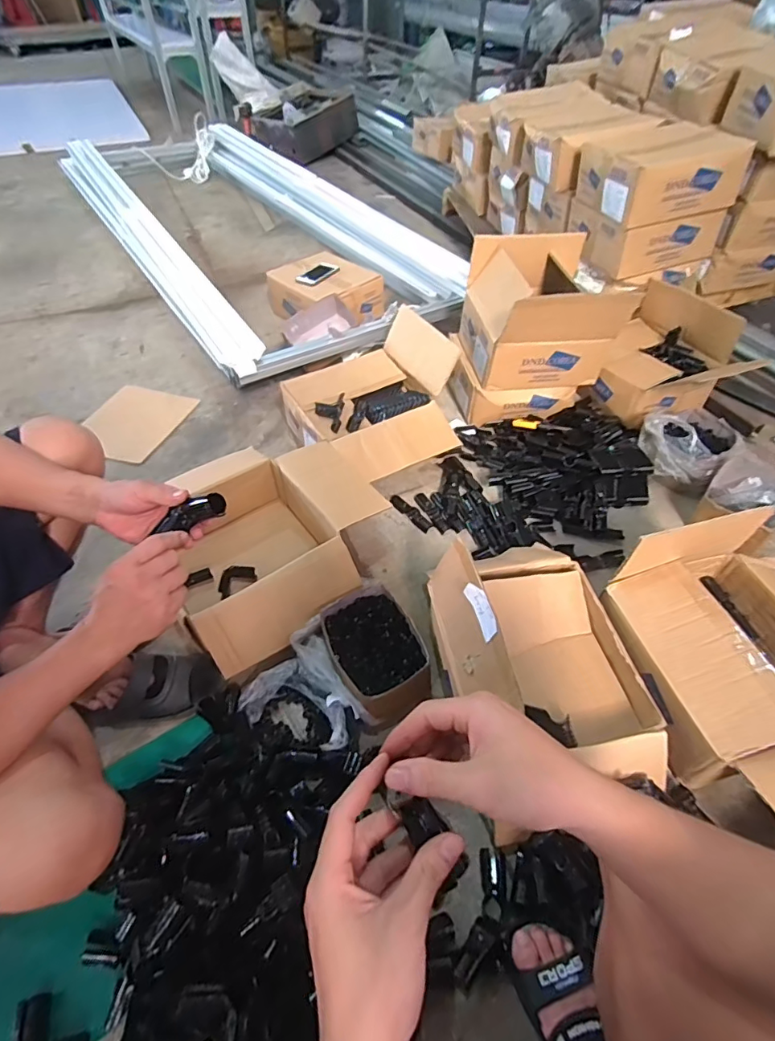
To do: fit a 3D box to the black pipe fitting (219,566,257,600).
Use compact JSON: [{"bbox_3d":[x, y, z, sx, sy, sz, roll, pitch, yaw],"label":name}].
[{"bbox_3d":[-0.322,0.118,1.050,0.083,0.033,0.061,-35,57,-27],"label":"black pipe fitting"}]

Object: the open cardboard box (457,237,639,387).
[{"bbox_3d":[0.389,-0.537,1.308,0.332,0.269,0.326,-9,49,-8],"label":"open cardboard box"}]

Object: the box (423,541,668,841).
[{"bbox_3d":[0.244,0.197,0.818,0.292,0.223,0.425,-12,50,-11],"label":"box"}]

